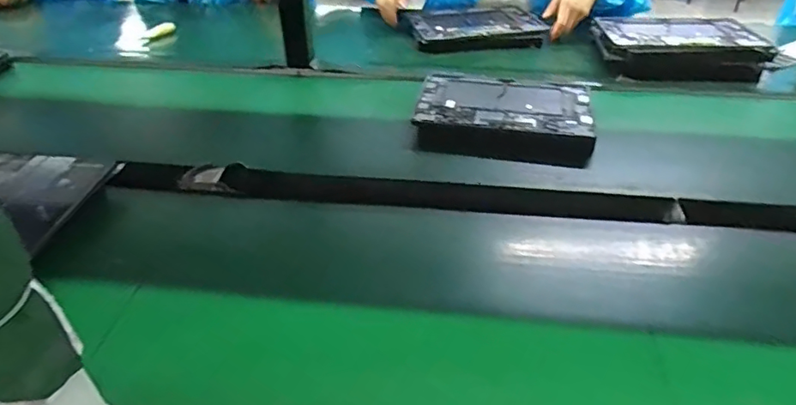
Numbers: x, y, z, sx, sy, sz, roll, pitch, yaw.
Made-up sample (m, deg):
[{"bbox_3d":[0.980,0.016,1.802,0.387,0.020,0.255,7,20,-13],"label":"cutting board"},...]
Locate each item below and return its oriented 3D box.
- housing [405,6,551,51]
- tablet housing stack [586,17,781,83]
[{"bbox_3d":[0.158,-0.361,1.092,0.266,0.034,0.161,-7,39,-8],"label":"housing"},{"bbox_3d":[0.506,-0.288,0.954,0.274,0.059,0.207,6,39,7],"label":"tablet housing stack"}]

